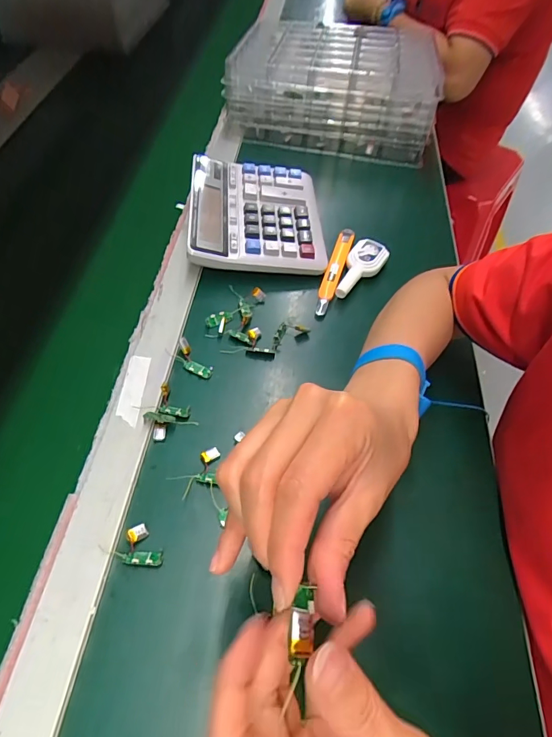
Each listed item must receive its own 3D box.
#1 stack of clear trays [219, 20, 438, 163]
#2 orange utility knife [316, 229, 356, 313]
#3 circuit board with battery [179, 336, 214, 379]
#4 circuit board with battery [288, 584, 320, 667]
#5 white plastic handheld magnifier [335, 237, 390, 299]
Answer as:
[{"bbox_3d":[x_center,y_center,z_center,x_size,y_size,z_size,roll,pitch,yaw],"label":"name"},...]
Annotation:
[{"bbox_3d":[0.091,-0.438,0.680,0.296,0.105,0.219,11,55,4],"label":"stack of clear trays"},{"bbox_3d":[0.068,-0.112,0.508,0.018,0.021,0.130,16,55,8],"label":"orange utility knife"},{"bbox_3d":[-0.080,-0.009,0.428,0.021,0.005,0.048,-31,75,-23],"label":"circuit board with battery"},{"bbox_3d":[0.011,0.100,0.175,0.010,0.007,0.030,10,37,3],"label":"circuit board with battery"},{"bbox_3d":[0.092,-0.112,0.496,0.038,0.010,0.087,40,68,3],"label":"white plastic handheld magnifier"}]

